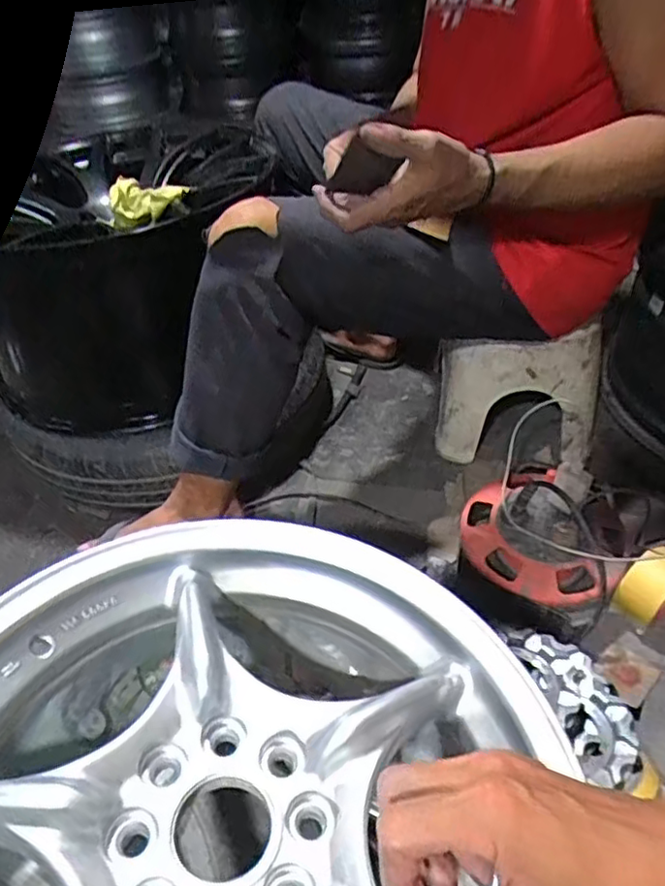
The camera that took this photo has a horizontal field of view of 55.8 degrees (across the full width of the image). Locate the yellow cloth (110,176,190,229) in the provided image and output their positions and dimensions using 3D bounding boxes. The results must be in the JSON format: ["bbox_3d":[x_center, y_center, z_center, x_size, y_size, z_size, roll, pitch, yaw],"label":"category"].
[{"bbox_3d":[-0.265,-0.324,0.858,0.129,0.044,0.055,16,46,21],"label":"yellow cloth"}]

